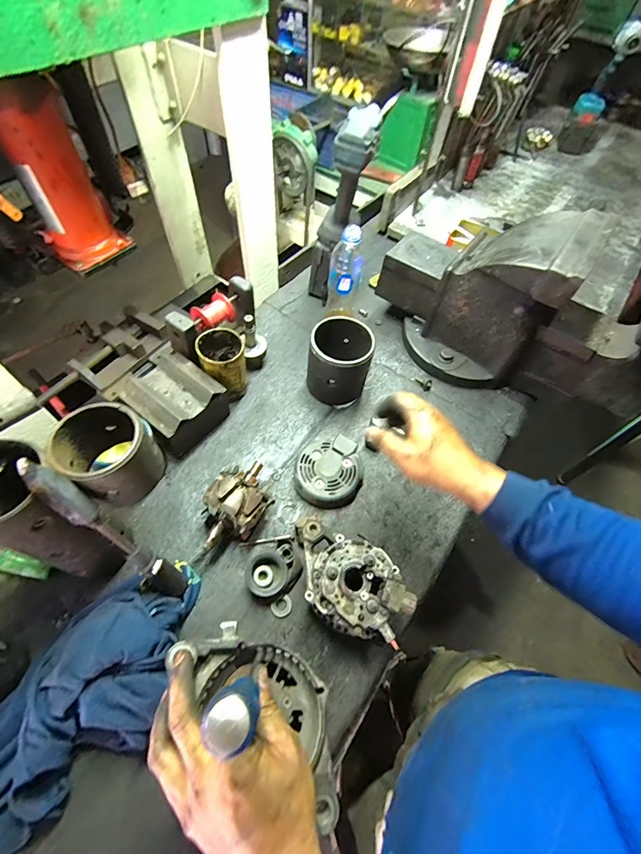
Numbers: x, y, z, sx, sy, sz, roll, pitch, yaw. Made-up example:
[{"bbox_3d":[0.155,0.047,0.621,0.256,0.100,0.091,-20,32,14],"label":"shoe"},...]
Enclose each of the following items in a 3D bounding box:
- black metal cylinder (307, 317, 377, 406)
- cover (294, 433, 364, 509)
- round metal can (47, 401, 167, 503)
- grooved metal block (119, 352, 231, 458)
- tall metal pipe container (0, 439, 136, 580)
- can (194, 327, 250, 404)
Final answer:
[{"bbox_3d":[0.036,-0.123,0.660,0.101,0.117,0.124,13,58,4],"label":"black metal cylinder"},{"bbox_3d":[0.013,0.073,0.595,0.107,0.031,0.104,-3,59,-6],"label":"cover"},{"bbox_3d":[-0.227,0.028,0.395,0.089,0.078,0.086,28,61,13],"label":"round metal can"},{"bbox_3d":[-0.234,-0.037,0.605,0.118,0.098,0.123,34,62,16],"label":"grooved metal block"},{"bbox_3d":[-0.302,0.111,0.430,0.087,0.234,0.081,2,58,-3],"label":"tall metal pipe container"},{"bbox_3d":[-0.166,-0.104,0.639,0.069,0.118,0.090,-14,60,-12],"label":"can"}]

